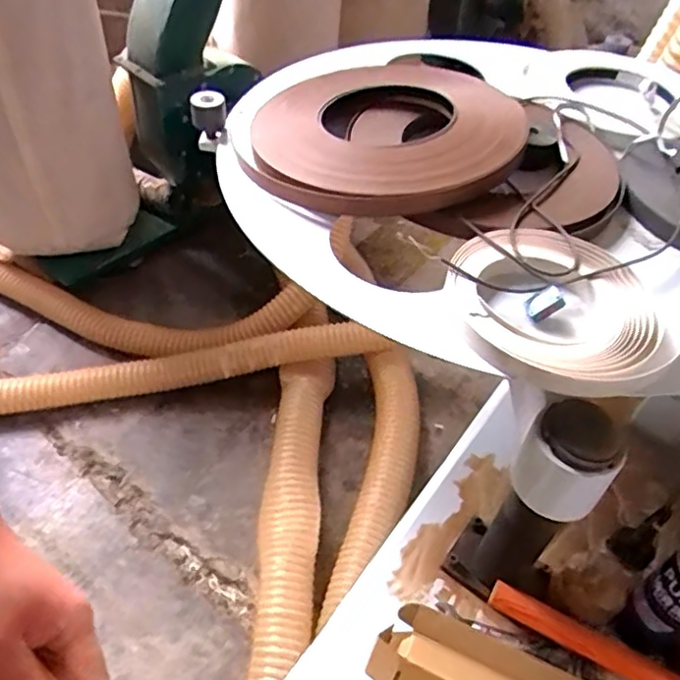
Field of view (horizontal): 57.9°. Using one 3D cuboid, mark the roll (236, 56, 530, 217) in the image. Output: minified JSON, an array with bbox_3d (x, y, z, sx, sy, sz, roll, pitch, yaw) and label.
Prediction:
[{"bbox_3d":[0.050,-0.242,0.717,0.323,0.046,0.278,-30,52,-21],"label":"roll"}]

